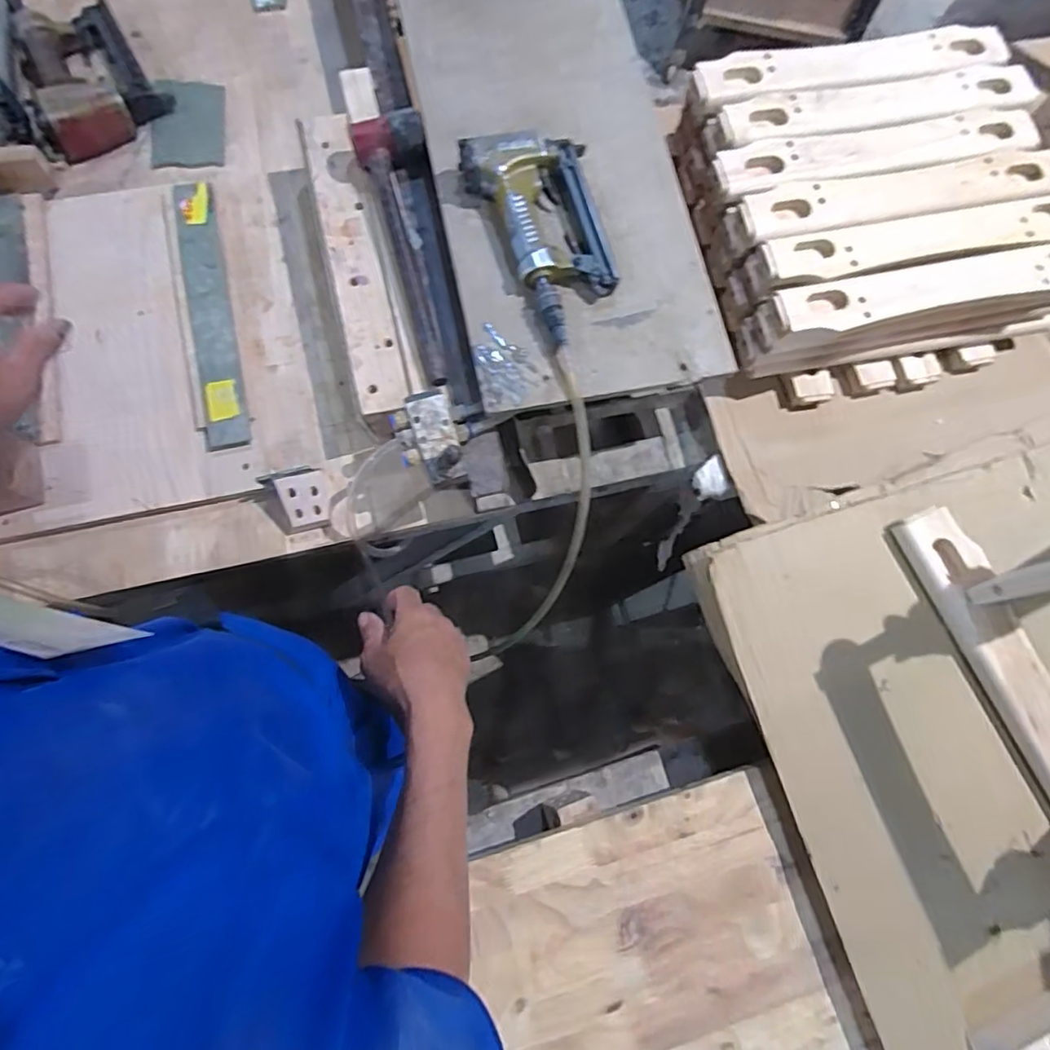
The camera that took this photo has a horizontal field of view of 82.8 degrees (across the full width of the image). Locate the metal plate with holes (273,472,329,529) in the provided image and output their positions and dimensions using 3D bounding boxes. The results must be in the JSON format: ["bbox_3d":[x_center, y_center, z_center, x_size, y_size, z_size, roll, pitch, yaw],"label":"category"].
[{"bbox_3d":[-0.254,-0.028,0.682,0.050,0.004,0.058,-12,106,-13],"label":"metal plate with holes"}]

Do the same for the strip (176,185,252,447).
[{"bbox_3d":[-0.397,-0.272,0.748,0.051,0.013,0.380,-13,78,-8],"label":"strip"}]

